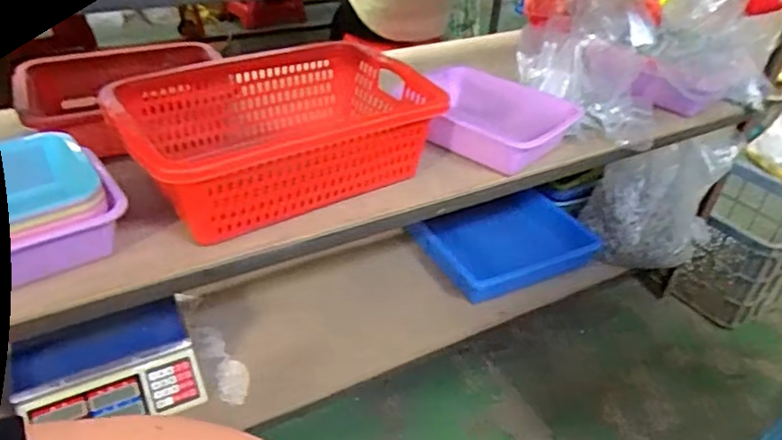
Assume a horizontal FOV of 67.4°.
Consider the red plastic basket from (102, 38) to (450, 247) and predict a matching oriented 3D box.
[{"bbox_3d":[-0.167,-0.143,0.919,0.473,0.145,0.350,-17,41,-27],"label":"red plastic basket"}]

